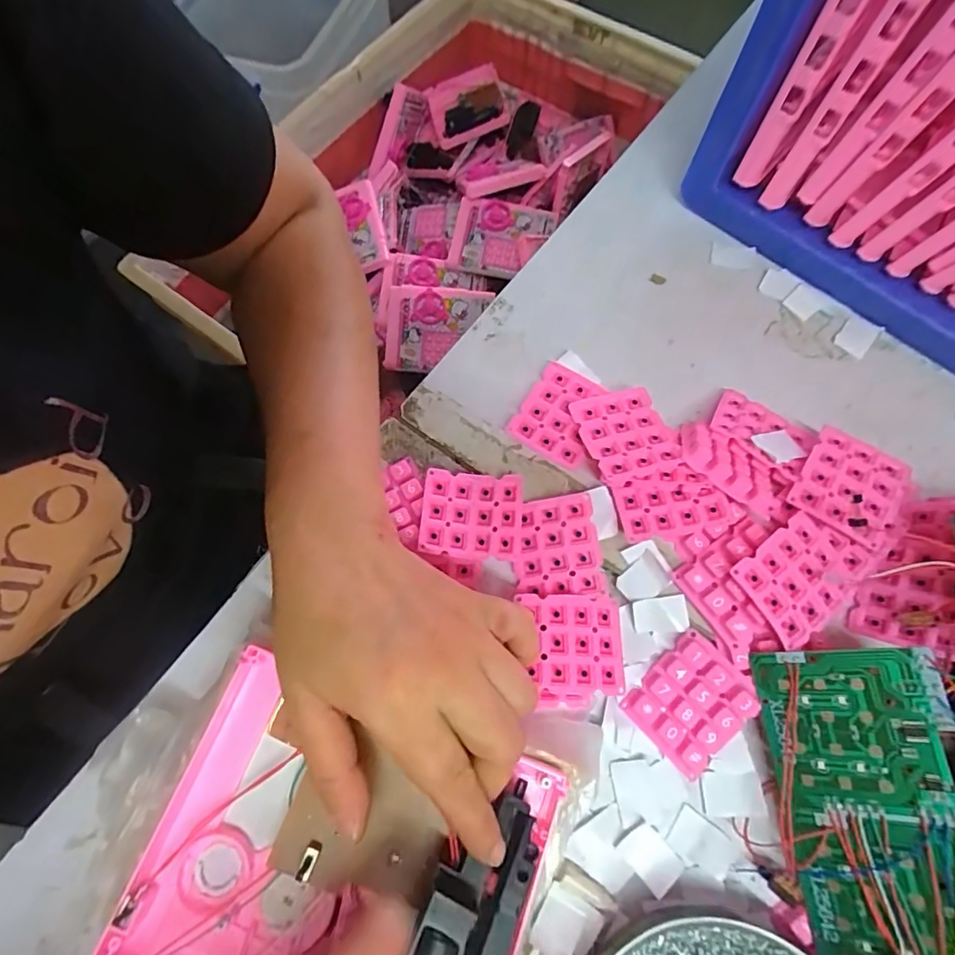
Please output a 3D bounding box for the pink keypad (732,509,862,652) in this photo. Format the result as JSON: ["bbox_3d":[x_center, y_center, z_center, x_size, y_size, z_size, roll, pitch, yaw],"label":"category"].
[{"bbox_3d":[0.169,0.050,0.265,0.060,0.008,0.047,-35,73,-10],"label":"pink keypad"}]

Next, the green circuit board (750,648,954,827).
[{"bbox_3d":[0.175,0.119,0.238,0.071,0.004,0.071,-16,73,33],"label":"green circuit board"}]

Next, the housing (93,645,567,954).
[{"bbox_3d":[-0.061,0.171,0.221,0.162,0.031,0.132,19,72,9],"label":"housing"}]

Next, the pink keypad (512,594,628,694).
[{"bbox_3d":[0.052,0.090,0.275,0.054,0.010,0.049,2,70,3],"label":"pink keypad"}]

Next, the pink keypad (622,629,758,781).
[{"bbox_3d":[0.113,0.119,0.267,0.058,0.012,0.049,-45,73,-1],"label":"pink keypad"}]

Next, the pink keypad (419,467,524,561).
[{"bbox_3d":[-0.003,0.022,0.299,0.057,0.010,0.049,5,70,4],"label":"pink keypad"}]

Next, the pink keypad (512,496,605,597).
[{"bbox_3d":[0.045,0.040,0.290,0.047,0.011,0.054,-5,70,0],"label":"pink keypad"}]

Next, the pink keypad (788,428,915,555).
[{"bbox_3d":[0.208,0.004,0.282,0.053,0.006,0.056,33,74,13],"label":"pink keypad"}]

